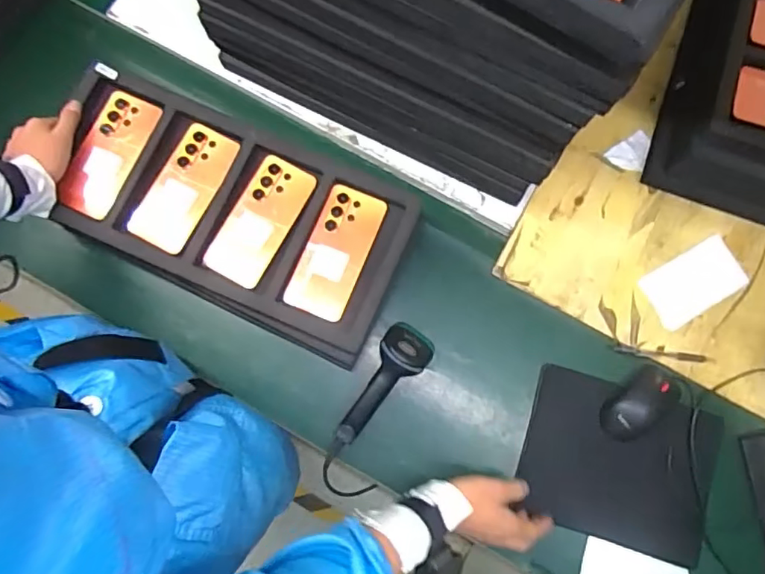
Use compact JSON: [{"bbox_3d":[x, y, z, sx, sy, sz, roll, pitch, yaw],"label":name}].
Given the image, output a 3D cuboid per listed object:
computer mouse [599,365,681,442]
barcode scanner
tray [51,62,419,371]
[{"bbox_3d":[0.358,0.162,0.736,0.120,0.035,0.066,-43,83,-7],"label":"computer mouse"},{"bbox_3d":[-0.015,0.134,0.711,0.067,0.080,0.202,41,82,7],"label":"barcode scanner"},{"bbox_3d":[-0.202,-0.100,0.717,0.471,0.042,0.225,28,81,5],"label":"tray"}]

